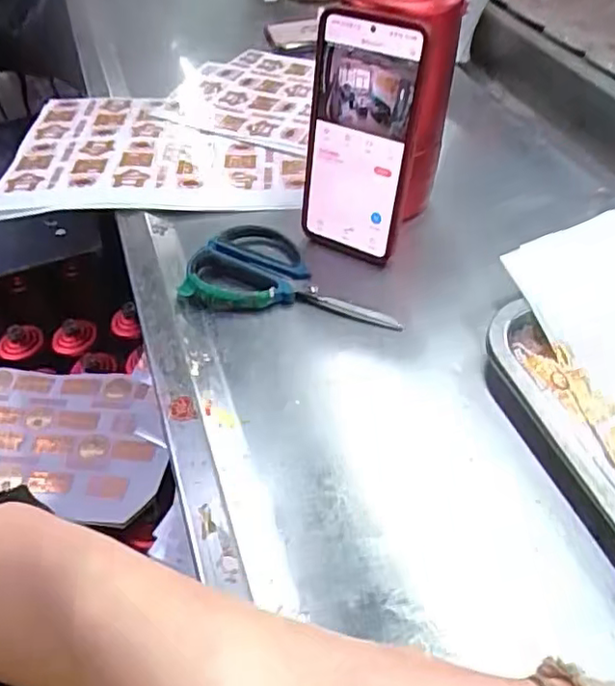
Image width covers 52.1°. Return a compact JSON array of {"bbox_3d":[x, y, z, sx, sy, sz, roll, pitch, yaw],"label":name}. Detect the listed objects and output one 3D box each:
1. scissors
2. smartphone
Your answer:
[{"bbox_3d":[-0.009,-0.055,0.474,0.159,0.015,0.088,7,47,9],"label":"scissors"},{"bbox_3d":[0.035,-0.142,0.456,0.085,0.167,0.016,27,38,25],"label":"smartphone"}]

